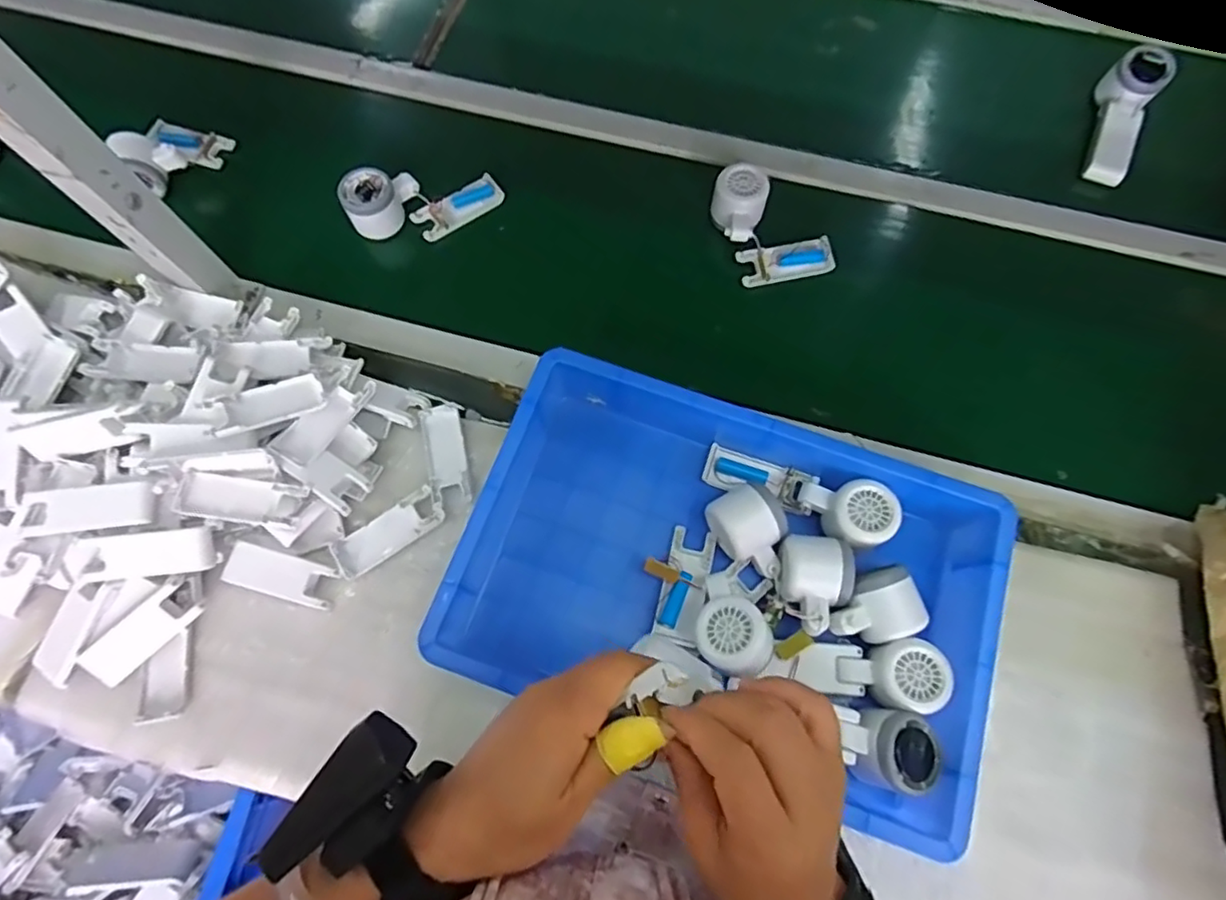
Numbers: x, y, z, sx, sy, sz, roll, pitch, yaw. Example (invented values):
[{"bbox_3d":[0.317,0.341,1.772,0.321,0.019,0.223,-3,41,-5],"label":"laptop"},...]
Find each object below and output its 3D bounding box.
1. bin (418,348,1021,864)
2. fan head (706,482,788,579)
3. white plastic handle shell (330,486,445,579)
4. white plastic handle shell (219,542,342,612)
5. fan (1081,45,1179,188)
[{"bbox_3d":[0.095,0.108,0.540,0.423,0.084,0.279,19,72,6],"label":"bin"},{"bbox_3d":[0.124,0.073,0.552,0.055,0.048,0.079,-30,74,-10],"label":"fan head"},{"bbox_3d":[-0.211,0.078,0.581,0.102,0.017,0.037,-32,74,-11],"label":"white plastic handle shell"},{"bbox_3d":[-0.300,0.115,0.564,0.095,0.018,0.038,14,71,4],"label":"white plastic handle shell"},{"bbox_3d":[0.602,-0.388,0.729,0.056,0.058,0.155,21,86,6],"label":"fan"}]

